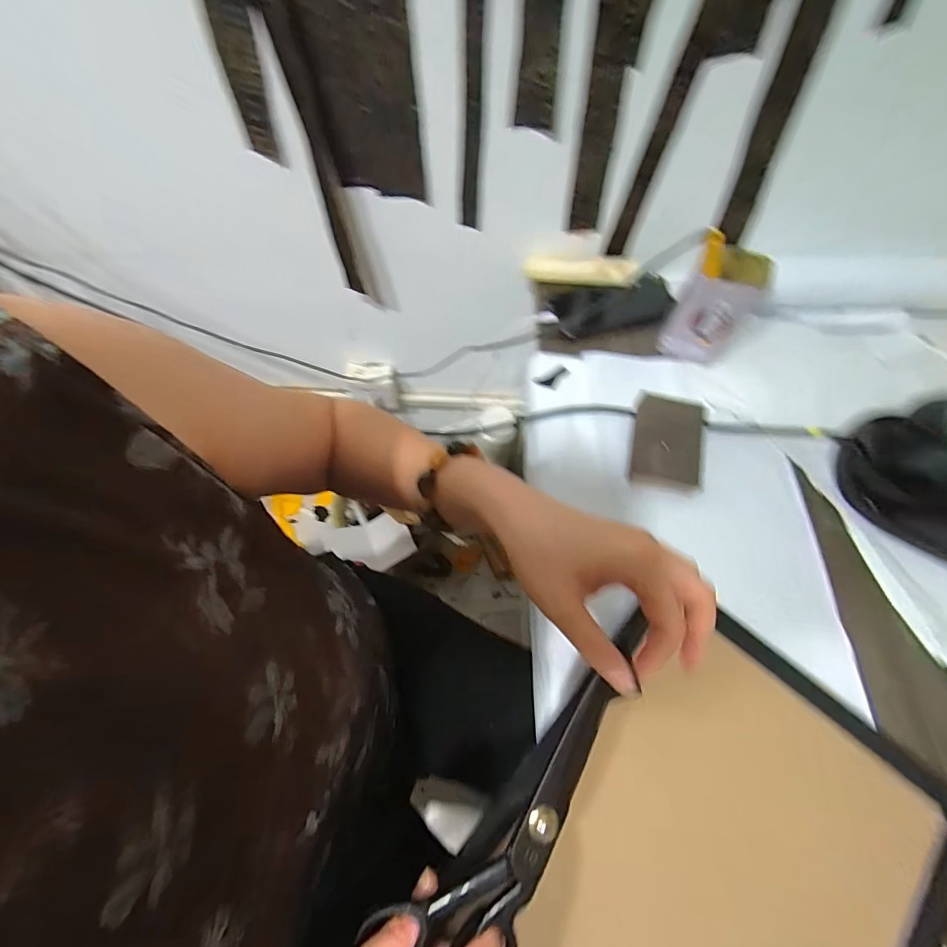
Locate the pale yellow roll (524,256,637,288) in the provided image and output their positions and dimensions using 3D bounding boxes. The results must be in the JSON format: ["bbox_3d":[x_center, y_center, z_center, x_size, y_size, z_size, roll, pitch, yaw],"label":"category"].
[{"bbox_3d":[0.145,-0.277,0.583,0.151,0.026,0.025,13,66,20],"label":"pale yellow roll"}]

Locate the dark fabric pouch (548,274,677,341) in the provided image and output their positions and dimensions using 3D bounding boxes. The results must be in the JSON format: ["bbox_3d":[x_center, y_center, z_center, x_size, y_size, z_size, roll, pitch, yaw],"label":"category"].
[{"bbox_3d":[0.181,-0.227,0.564,0.156,0.021,0.079,-14,66,-5],"label":"dark fabric pouch"}]

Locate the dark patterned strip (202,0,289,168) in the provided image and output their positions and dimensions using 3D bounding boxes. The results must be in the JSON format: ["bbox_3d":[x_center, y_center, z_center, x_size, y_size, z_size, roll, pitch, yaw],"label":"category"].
[{"bbox_3d":[-0.237,-0.417,0.433,0.043,0.176,0.008,13,61,-2],"label":"dark patterned strip"}]

